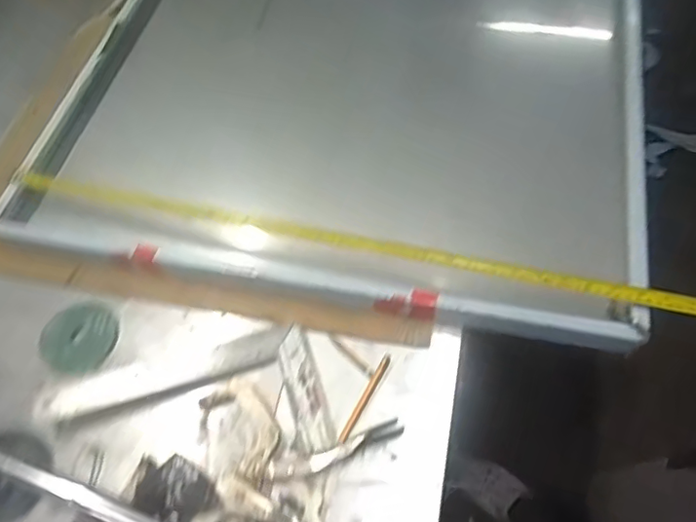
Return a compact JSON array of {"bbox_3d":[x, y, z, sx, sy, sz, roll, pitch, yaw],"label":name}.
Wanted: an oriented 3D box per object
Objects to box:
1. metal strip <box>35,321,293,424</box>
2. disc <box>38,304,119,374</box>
[{"bbox_3d":[-0.201,0.129,0.613,0.276,0.032,0.051,-19,60,-8],"label":"metal strip"},{"bbox_3d":[-0.328,0.095,0.664,0.091,0.011,0.084,-3,62,5],"label":"disc"}]

